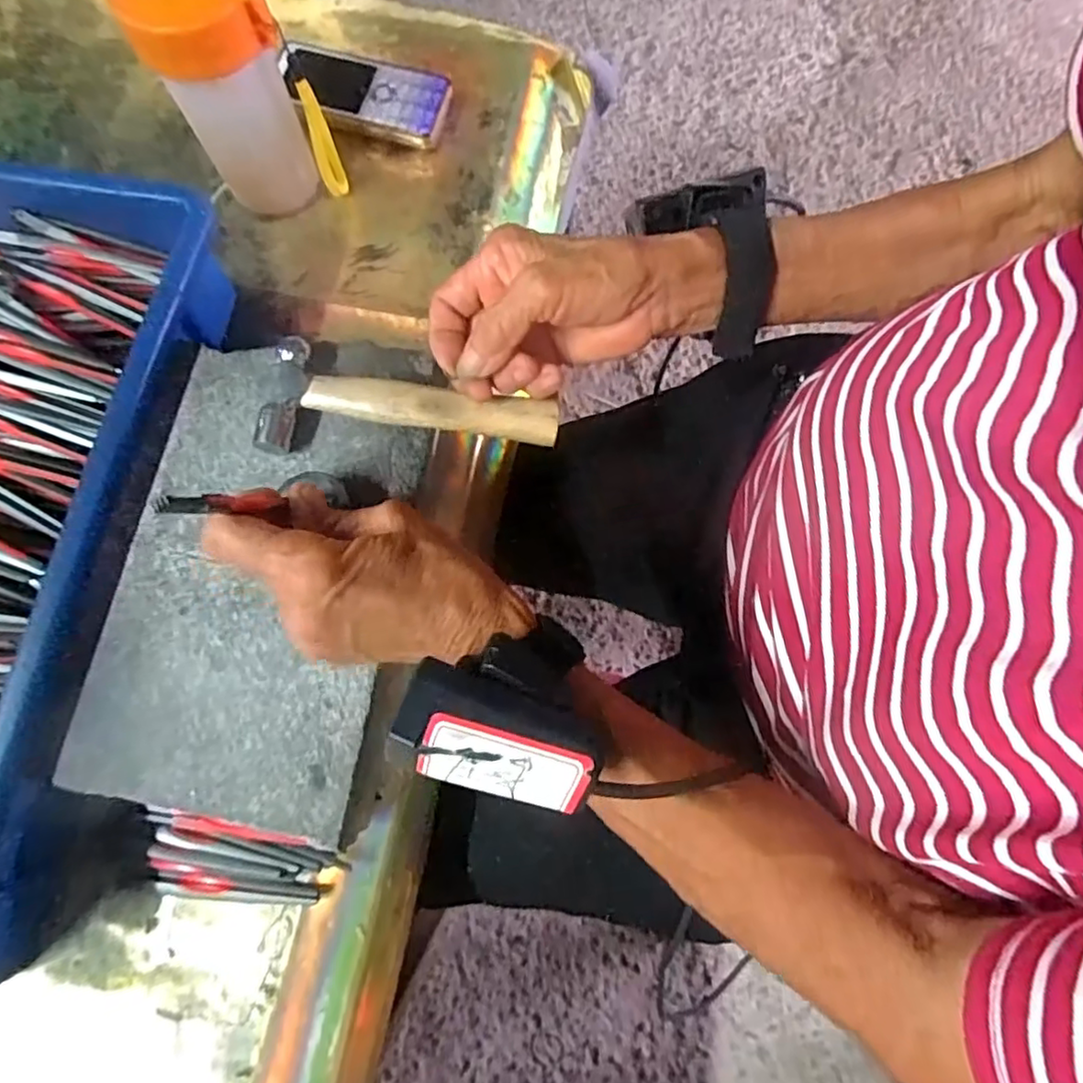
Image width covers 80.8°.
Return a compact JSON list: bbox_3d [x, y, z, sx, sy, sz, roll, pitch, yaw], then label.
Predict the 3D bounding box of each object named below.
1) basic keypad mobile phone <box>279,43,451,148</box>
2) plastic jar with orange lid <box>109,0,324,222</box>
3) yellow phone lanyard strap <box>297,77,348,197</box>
[{"bbox_3d":[-0.125,-0.314,0.446,0.112,0.021,0.057,17,76,4],"label":"basic keypad mobile phone"},{"bbox_3d":[-0.180,-0.261,0.375,0.070,0.139,0.065,0,75,0],"label":"plastic jar with orange lid"},{"bbox_3d":[-0.138,-0.253,0.403,0.014,0.082,0.008,-10,75,-3],"label":"yellow phone lanyard strap"}]

